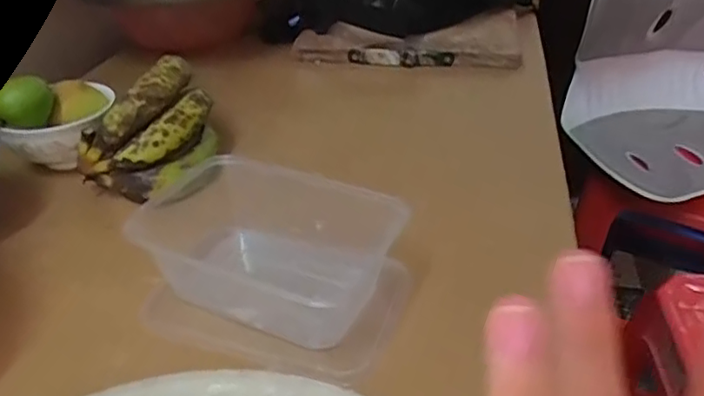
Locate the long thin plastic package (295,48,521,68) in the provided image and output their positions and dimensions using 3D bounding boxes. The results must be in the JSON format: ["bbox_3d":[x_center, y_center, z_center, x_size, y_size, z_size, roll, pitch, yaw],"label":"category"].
[{"bbox_3d":[0.067,-0.185,0.781,0.285,0.014,0.042,7,35,17],"label":"long thin plastic package"}]

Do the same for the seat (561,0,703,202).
[{"bbox_3d":[0.557,-0.228,0.984,0.337,0.326,0.316,1,34,4],"label":"seat"}]

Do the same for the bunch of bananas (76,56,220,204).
[{"bbox_3d":[-0.183,-0.058,0.537,0.119,0.090,0.096,-13,34,-13],"label":"bunch of bananas"}]

